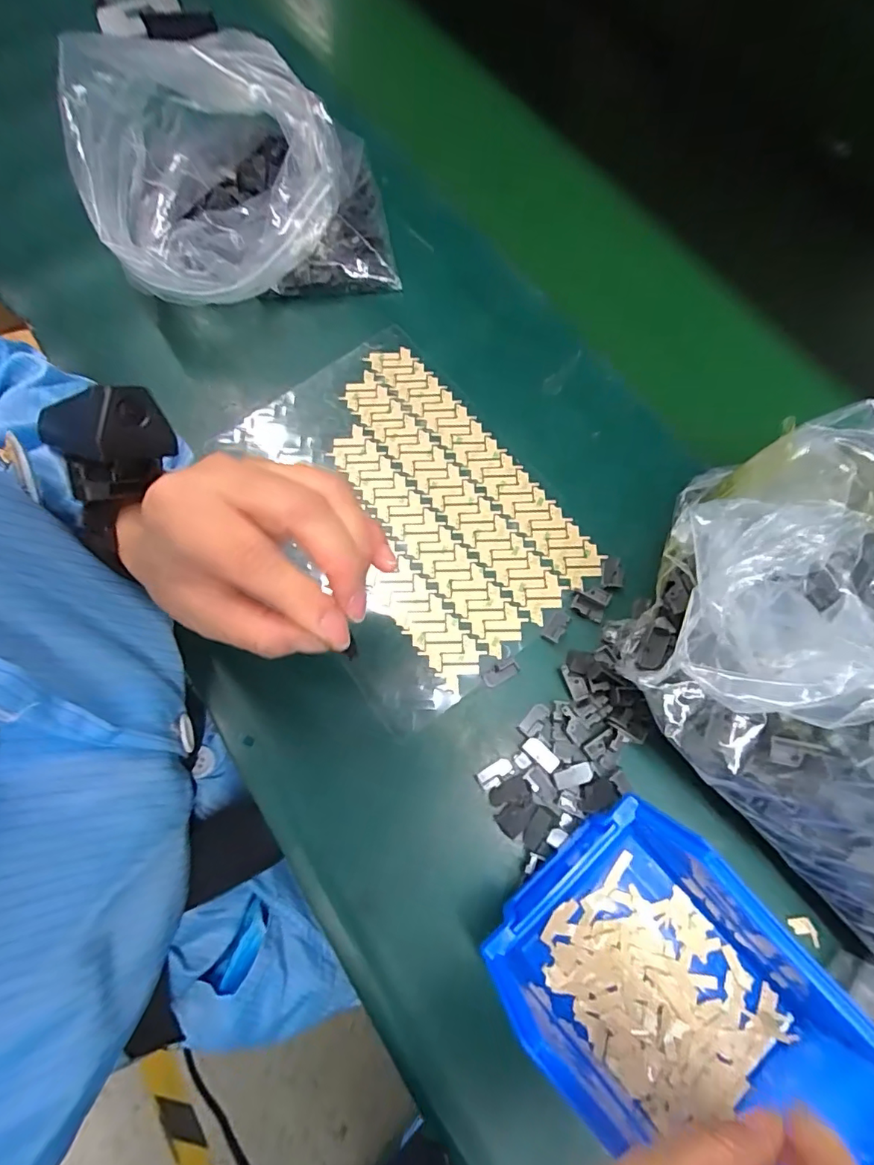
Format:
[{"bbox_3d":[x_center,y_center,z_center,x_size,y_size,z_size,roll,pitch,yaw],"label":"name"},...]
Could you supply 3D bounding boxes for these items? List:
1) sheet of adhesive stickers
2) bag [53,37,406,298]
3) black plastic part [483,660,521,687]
[{"bbox_3d":[-0.024,-0.053,0.345,0.162,0.004,0.244,-36,76,-9],"label":"sheet of adhesive stickers"},{"bbox_3d":[-0.142,-0.291,0.369,0.194,0.110,0.166,-15,72,-3],"label":"bag"},{"bbox_3d":[0.038,0.055,0.308,0.023,0.004,0.010,-29,74,-7],"label":"black plastic part"}]

